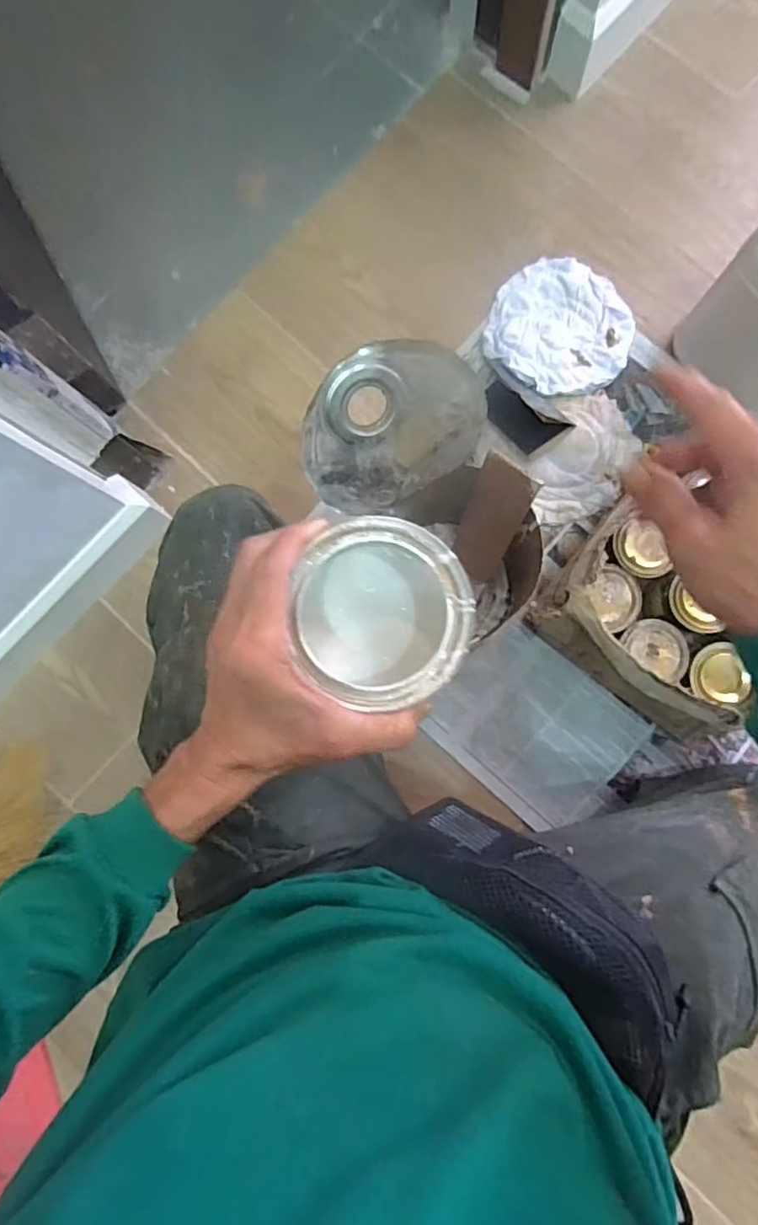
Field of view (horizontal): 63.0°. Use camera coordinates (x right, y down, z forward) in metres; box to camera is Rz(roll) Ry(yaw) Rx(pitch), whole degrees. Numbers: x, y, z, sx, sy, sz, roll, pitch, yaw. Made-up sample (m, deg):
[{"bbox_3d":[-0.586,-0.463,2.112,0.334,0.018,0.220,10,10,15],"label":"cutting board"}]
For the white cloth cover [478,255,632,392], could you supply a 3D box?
[{"bbox_3d":[0.221,-0.349,0.750,0.172,0.037,0.176,6,83,4],"label":"white cloth cover"}]

